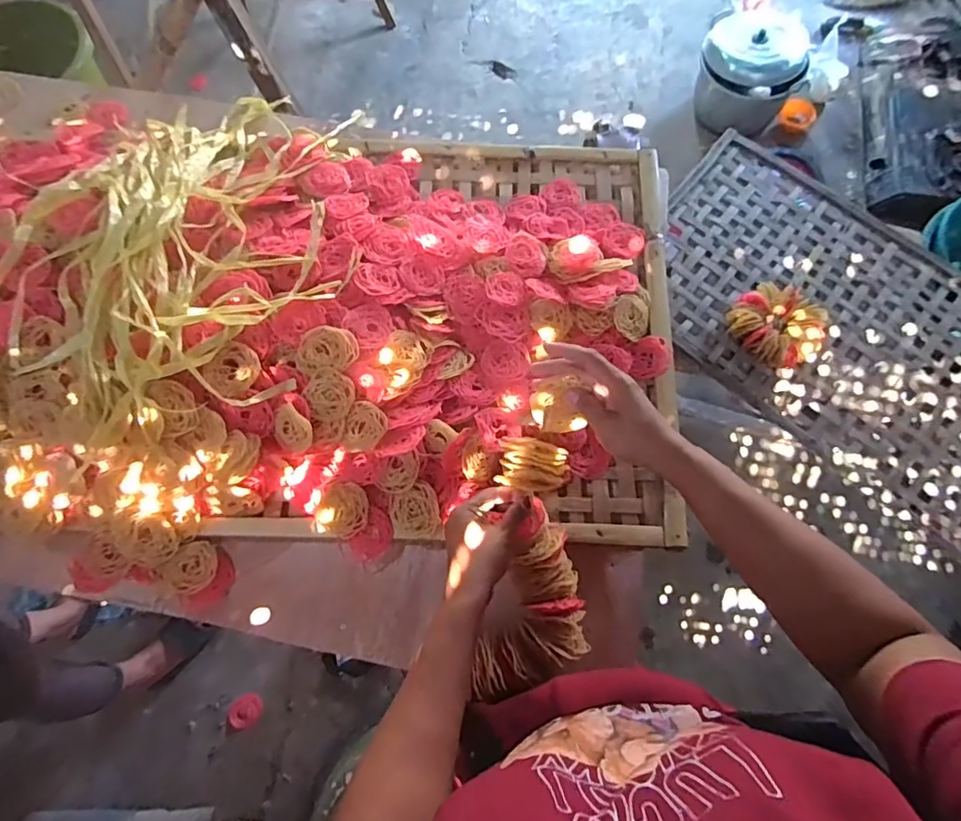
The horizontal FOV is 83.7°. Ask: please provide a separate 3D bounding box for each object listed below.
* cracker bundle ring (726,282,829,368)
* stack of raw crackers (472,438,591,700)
[{"bbox_3d":[0.653,-0.195,1.167,0.204,0.079,0.199,0,71,1],"label":"cracker bundle ring"},{"bbox_3d":[0.048,0.156,0.583,0.126,0.084,0.269,-4,101,0],"label":"stack of raw crackers"}]

